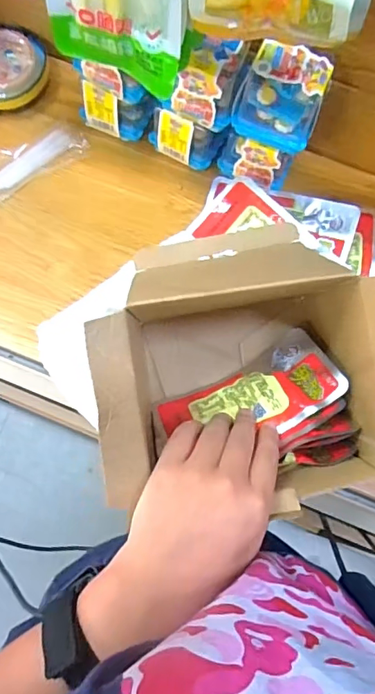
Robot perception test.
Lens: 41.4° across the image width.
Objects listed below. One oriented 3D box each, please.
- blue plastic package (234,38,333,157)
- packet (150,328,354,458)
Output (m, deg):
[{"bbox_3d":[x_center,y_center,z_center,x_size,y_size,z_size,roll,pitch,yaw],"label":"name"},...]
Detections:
[{"bbox_3d":[0.080,-0.211,0.419,0.070,0.064,0.047,22,75,4],"label":"blue plastic package"},{"bbox_3d":[0.045,0.041,0.402,0.147,0.022,0.088,-24,39,3],"label":"packet"}]

